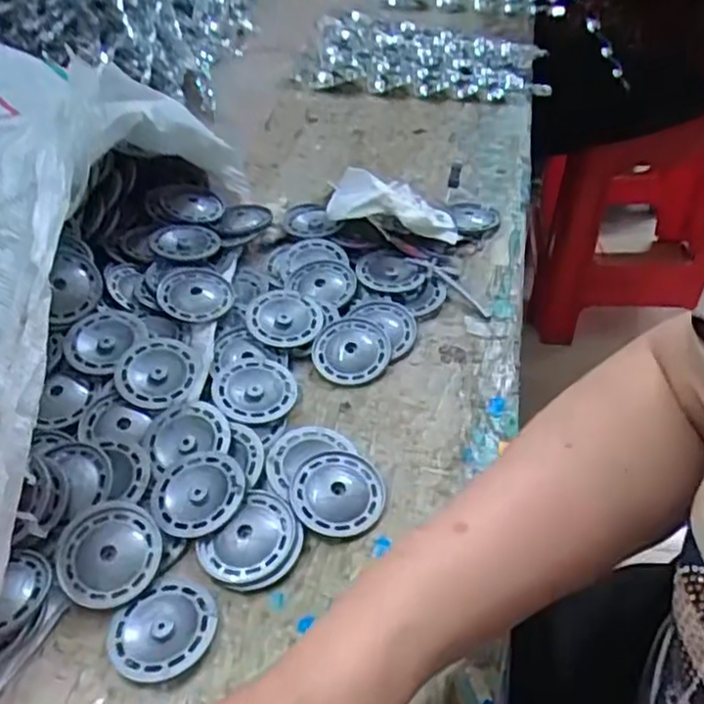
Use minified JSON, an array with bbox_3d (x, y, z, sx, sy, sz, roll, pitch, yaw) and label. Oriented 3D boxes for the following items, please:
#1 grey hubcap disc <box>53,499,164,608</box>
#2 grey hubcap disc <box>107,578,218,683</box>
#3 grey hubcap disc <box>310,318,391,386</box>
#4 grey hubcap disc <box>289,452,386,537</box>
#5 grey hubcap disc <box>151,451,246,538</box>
[{"bbox_3d":[-0.139,0.115,0.396,0.057,0.014,0.057,-4,43,3],"label":"grey hubcap disc"},{"bbox_3d":[-0.100,0.148,0.369,0.055,0.014,0.055,-4,43,3],"label":"grey hubcap disc"},{"bbox_3d":[-0.001,-0.001,0.511,0.055,0.012,0.053,2,45,-1],"label":"grey hubcap disc"},{"bbox_3d":[-0.008,0.085,0.419,0.055,0.008,0.053,2,45,-2],"label":"grey hubcap disc"},{"bbox_3d":[-0.093,0.083,0.418,0.055,0.007,0.055,-4,43,3],"label":"grey hubcap disc"}]

